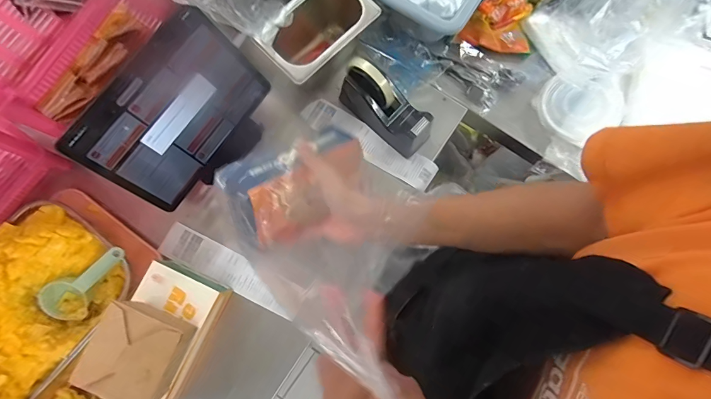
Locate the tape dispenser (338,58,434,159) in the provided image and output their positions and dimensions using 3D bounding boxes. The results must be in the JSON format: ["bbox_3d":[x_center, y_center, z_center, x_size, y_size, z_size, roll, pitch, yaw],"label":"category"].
[{"bbox_3d":[0.048,-0.150,0.568,0.158,0.096,0.055,44,81,7],"label":"tape dispenser"}]

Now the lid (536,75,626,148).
[{"bbox_3d":[0.369,-0.151,0.605,0.125,0.018,0.110,19,83,19],"label":"lid"}]

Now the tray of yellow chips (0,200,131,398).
[{"bbox_3d":[-0.462,0.152,0.504,0.203,0.086,0.271,35,80,5],"label":"tray of yellow chips"}]

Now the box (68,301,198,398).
[{"bbox_3d":[-0.267,0.190,0.453,0.096,0.071,0.100,24,80,3],"label":"box"}]

